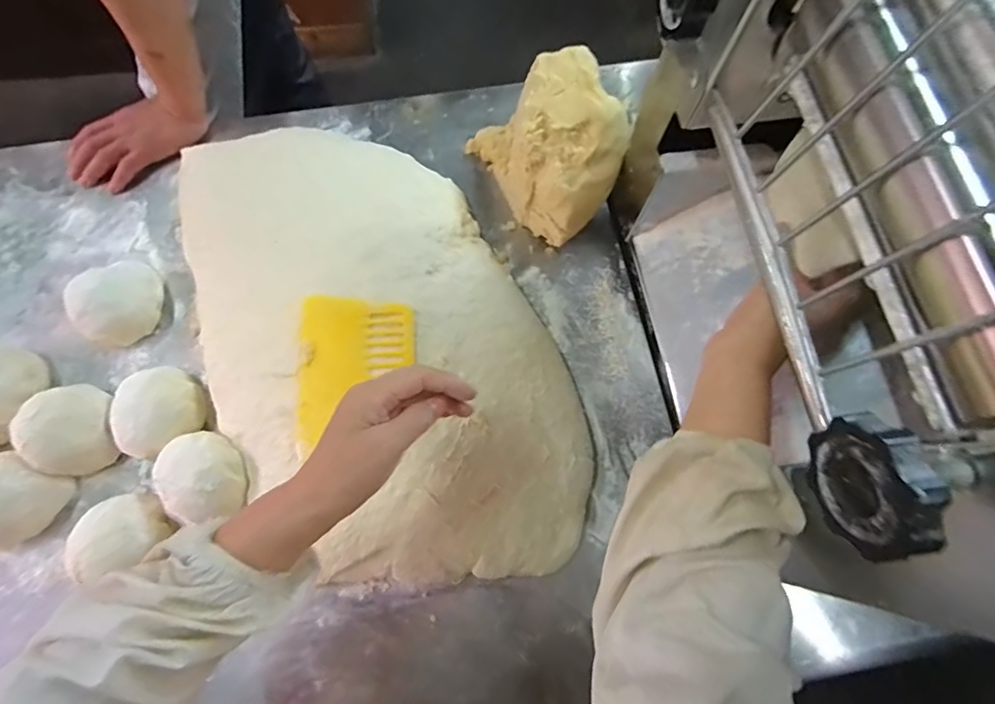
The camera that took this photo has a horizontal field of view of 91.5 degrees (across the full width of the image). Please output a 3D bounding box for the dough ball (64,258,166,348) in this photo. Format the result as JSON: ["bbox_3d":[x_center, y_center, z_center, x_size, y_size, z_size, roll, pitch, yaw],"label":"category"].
[{"bbox_3d":[-0.443,-0.064,0.561,0.085,0.055,0.095,-32,77,-11],"label":"dough ball"}]

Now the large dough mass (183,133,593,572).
[{"bbox_3d":[-0.141,-0.024,0.539,0.344,0.068,0.602,-33,77,-11],"label":"large dough mass"}]

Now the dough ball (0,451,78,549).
[{"bbox_3d":[-0.488,0.151,0.488,0.069,0.067,0.089,2,73,-1],"label":"dough ball"}]

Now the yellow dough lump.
[{"bbox_3d":[0.069,-0.246,0.588,0.126,0.141,0.193,-29,76,-10],"label":"yellow dough lump"}]

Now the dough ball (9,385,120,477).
[{"bbox_3d":[-0.453,0.083,0.518,0.078,0.054,0.090,11,73,2],"label":"dough ball"}]

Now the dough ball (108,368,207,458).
[{"bbox_3d":[-0.368,0.065,0.525,0.080,0.054,0.090,-7,73,-4],"label":"dough ball"}]

